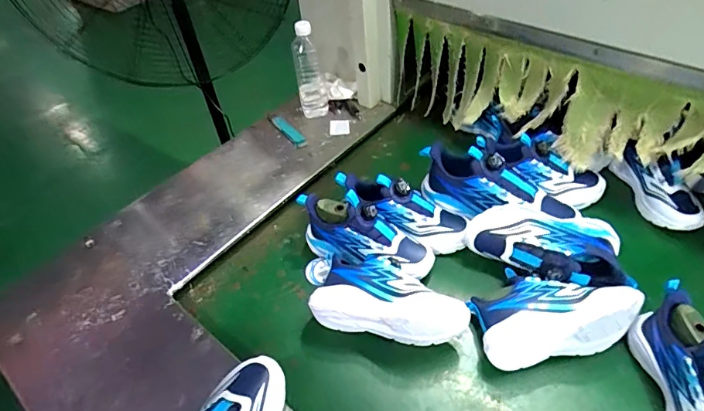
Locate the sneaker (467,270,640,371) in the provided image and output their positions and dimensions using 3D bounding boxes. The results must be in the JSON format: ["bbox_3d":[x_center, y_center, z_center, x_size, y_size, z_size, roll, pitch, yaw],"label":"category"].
[{"bbox_3d":[0.293,0.161,0.661,0.223,0.083,0.106,-10,46,-3],"label":"sneaker"}]

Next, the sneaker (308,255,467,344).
[{"bbox_3d":[0.059,0.136,0.697,0.234,0.080,0.115,7,48,13],"label":"sneaker"}]

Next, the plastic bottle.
[{"bbox_3d":[-0.097,-0.307,1.021,0.065,0.211,0.051,-10,46,-3],"label":"plastic bottle"}]

